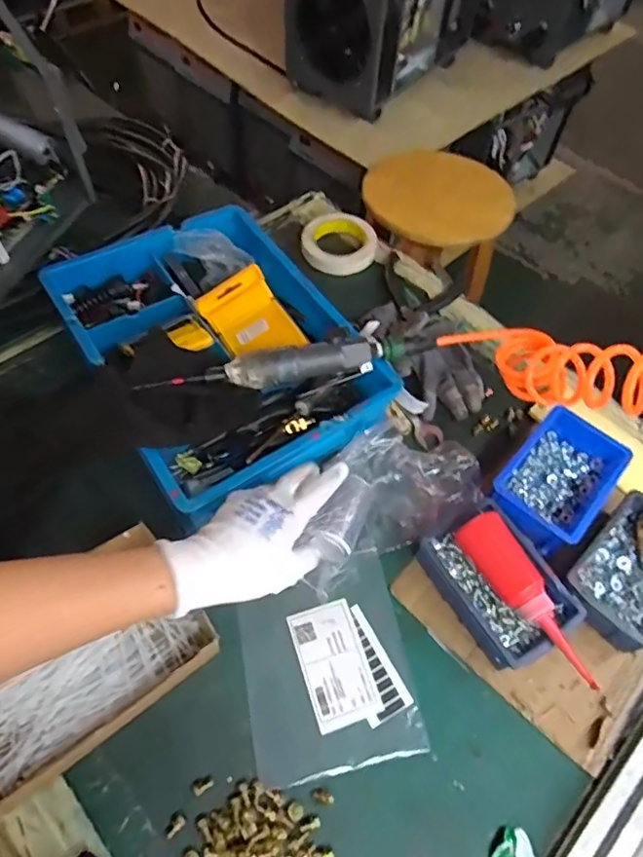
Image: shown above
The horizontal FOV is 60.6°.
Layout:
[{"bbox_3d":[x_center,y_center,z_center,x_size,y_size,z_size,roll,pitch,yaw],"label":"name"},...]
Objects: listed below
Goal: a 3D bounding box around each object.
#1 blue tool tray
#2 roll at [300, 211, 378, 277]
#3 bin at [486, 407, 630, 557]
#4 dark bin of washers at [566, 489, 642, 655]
[{"bbox_3d":[-0.121,-0.096,0.643,0.277,0.080,0.376,-28,64,-20],"label":"blue tool tray"},{"bbox_3d":[0.025,-0.279,0.828,0.107,0.039,0.107,2,57,-3],"label":"roll"},{"bbox_3d":[0.257,0.051,0.599,0.097,0.049,0.158,38,62,18],"label":"bin"},{"bbox_3d":[0.312,0.144,0.548,0.156,0.044,0.100,-39,68,-25],"label":"dark bin of washers"}]

